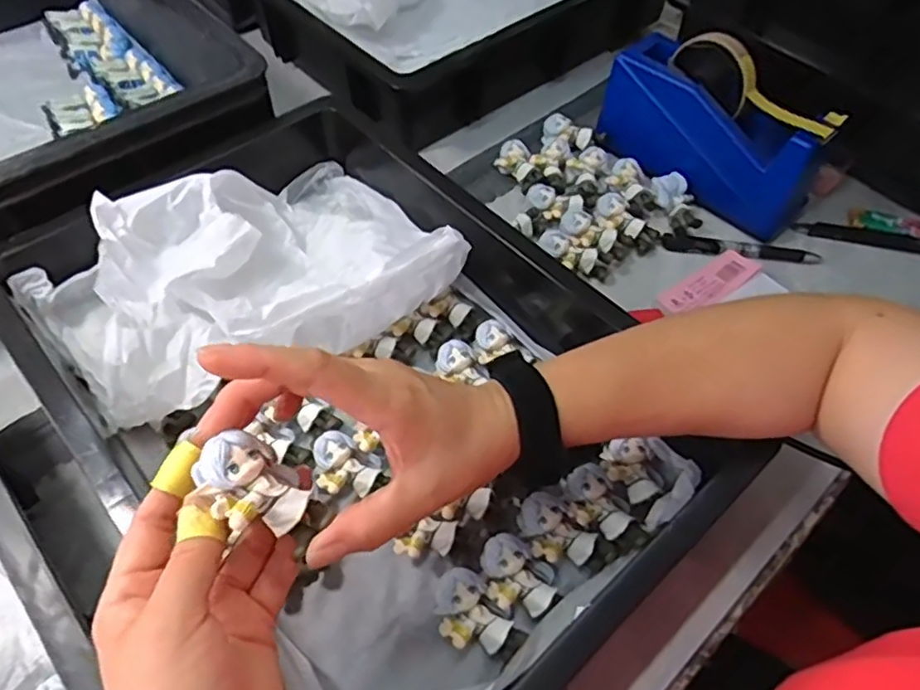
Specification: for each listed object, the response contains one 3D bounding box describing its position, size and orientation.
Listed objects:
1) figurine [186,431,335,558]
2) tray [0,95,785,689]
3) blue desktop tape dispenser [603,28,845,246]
[{"bbox_3d":[-0.089,0.067,0.283,0.056,0.032,0.038,45,49,-9],"label":"figurine"},{"bbox_3d":[-0.080,0.014,0.438,0.300,0.089,0.461,-38,64,-25],"label":"tray"},{"bbox_3d":[0.222,-0.196,0.570,0.056,0.120,0.202,-35,63,-24],"label":"blue desktop tape dispenser"}]

